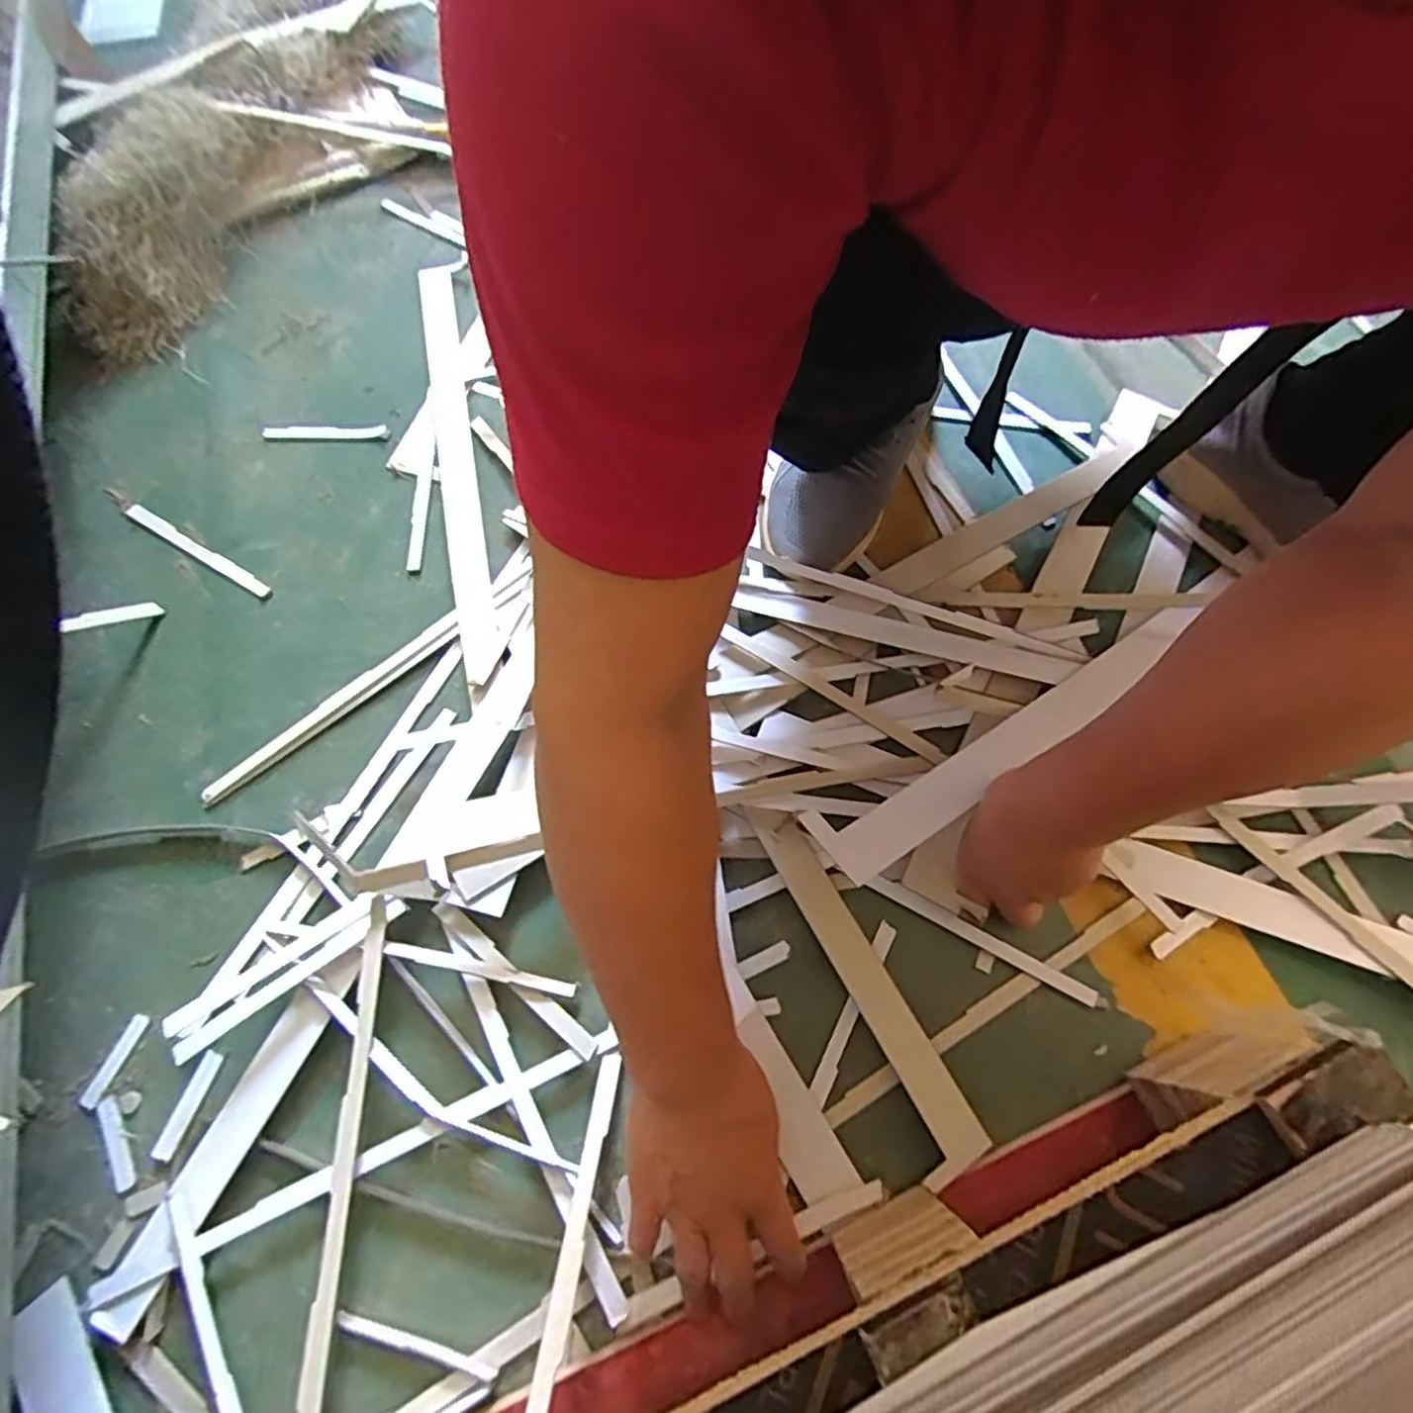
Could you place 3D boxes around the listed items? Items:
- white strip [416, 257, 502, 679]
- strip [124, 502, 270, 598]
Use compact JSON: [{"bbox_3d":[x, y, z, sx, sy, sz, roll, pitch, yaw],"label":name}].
[{"bbox_3d":[-0.224,-0.224,0.602,0.037,0.013,0.443,-13,69,-4],"label":"white strip"},{"bbox_3d":[-0.438,-0.137,0.584,0.167,0.004,0.013,29,72,11],"label":"strip"}]

